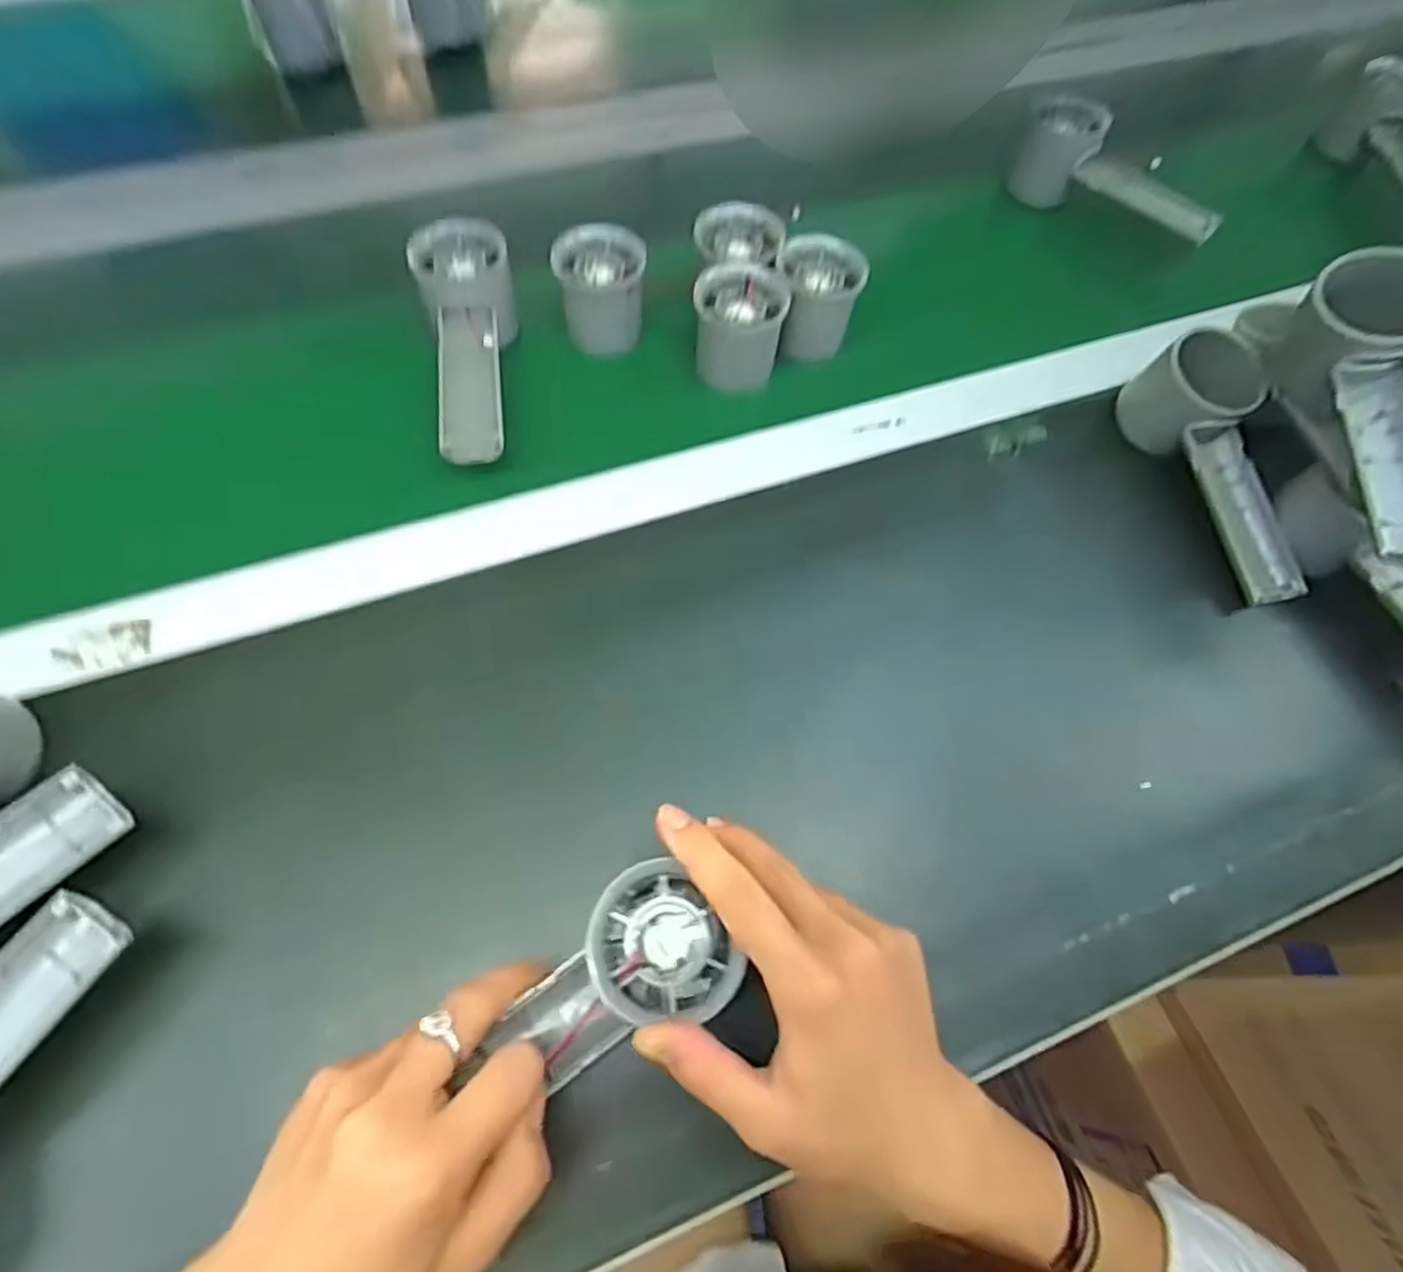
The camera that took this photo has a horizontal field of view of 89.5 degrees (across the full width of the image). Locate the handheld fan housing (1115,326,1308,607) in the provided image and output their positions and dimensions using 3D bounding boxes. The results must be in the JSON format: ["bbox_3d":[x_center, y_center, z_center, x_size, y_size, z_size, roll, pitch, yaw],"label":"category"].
[{"bbox_3d":[0.306,-0.098,0.417,0.058,0.051,0.163,-13,81,-5],"label":"handheld fan housing"}]

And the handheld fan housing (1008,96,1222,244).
[{"bbox_3d":[0.318,-0.350,0.538,0.160,0.054,0.055,39,71,18],"label":"handheld fan housing"}]

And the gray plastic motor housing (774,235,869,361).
[{"bbox_3d":[0.076,-0.217,0.459,0.052,0.060,0.042,-1,64,0],"label":"gray plastic motor housing"}]

